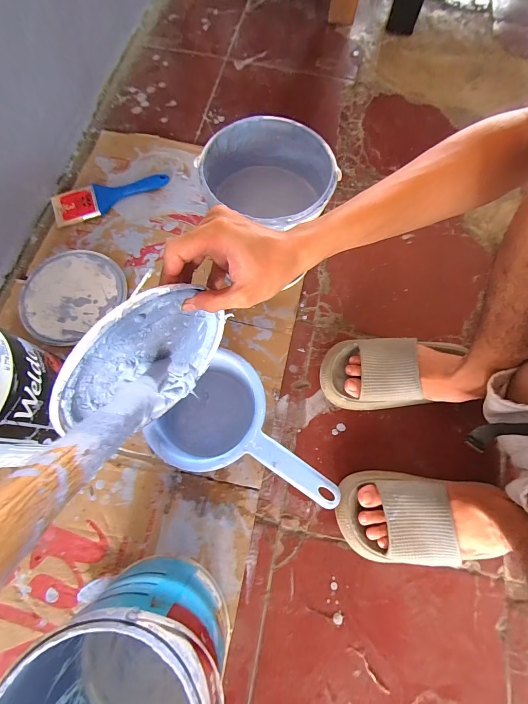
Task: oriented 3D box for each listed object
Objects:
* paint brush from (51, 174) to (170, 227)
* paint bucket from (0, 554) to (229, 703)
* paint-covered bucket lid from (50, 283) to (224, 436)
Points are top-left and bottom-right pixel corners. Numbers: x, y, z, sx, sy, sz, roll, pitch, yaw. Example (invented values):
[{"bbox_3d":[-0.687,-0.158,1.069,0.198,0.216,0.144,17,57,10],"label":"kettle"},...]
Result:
[{"bbox_3d":[-0.293,-0.300,0.600,0.218,0.018,0.063,-20,74,-8],"label":"paint brush"},{"bbox_3d":[-0.135,0.335,0.316,0.181,0.187,0.177,1,72,-2],"label":"paint bucket"},{"bbox_3d":[-0.102,0.013,0.289,0.032,0.165,0.156,38,75,9],"label":"paint-covered bucket lid"}]

